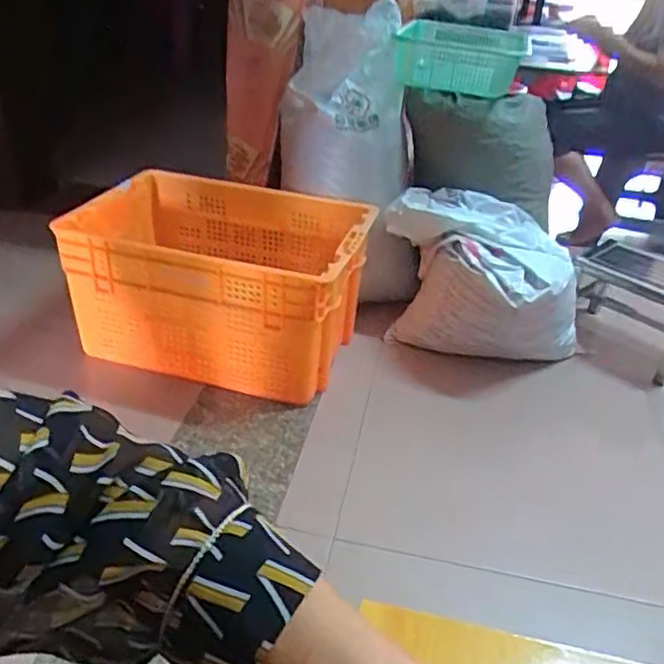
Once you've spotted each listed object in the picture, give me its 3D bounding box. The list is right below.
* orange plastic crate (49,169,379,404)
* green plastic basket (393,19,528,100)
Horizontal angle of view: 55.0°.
[{"bbox_3d":[-0.233,-0.100,1.393,0.566,0.321,0.391,10,33,9],"label":"orange plastic crate"},{"bbox_3d":[0.273,-0.578,1.362,0.270,0.106,0.313,10,32,7],"label":"green plastic basket"}]

